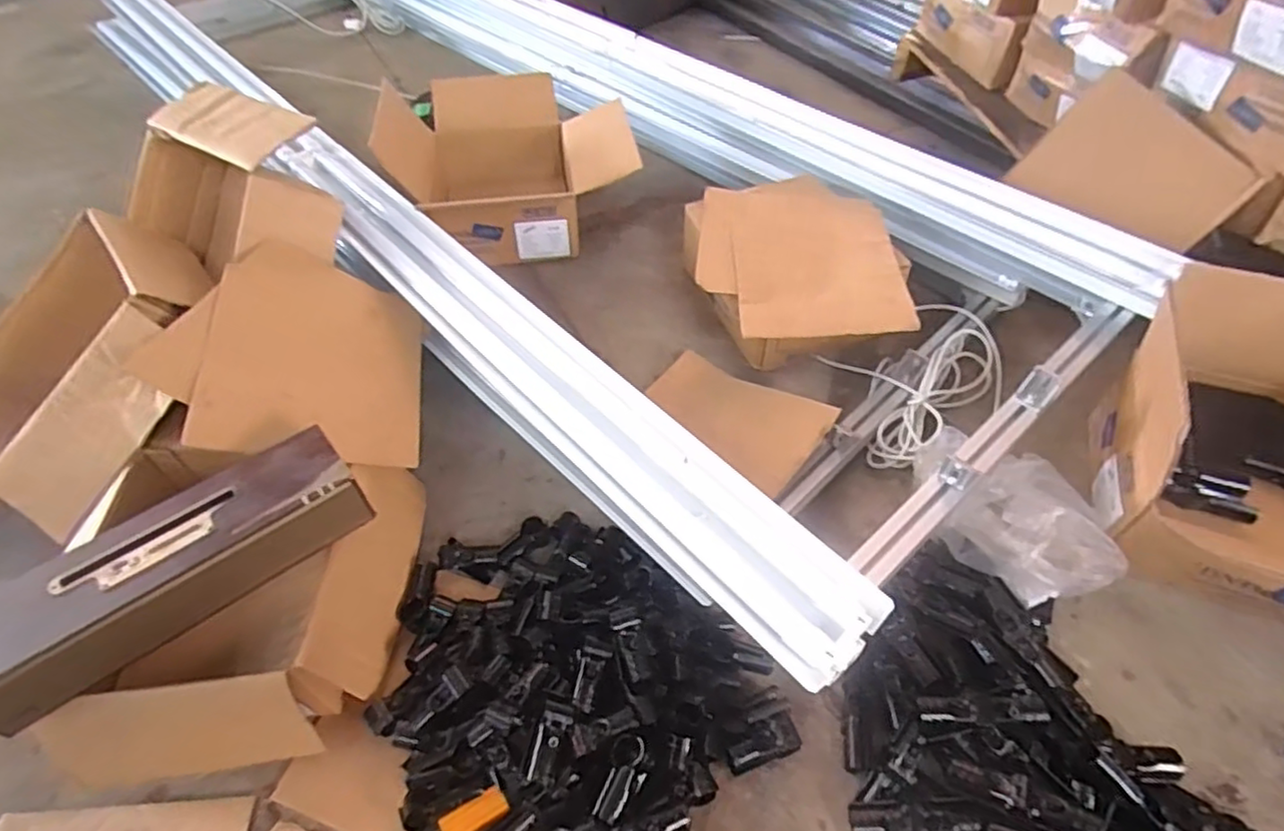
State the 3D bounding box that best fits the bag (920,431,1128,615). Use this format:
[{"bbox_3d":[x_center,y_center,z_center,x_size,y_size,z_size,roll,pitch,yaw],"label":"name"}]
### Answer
[{"bbox_3d":[0.460,0.129,0.839,0.242,0.113,0.167,26,54,23],"label":"bag"}]

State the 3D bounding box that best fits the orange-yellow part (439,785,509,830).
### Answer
[{"bbox_3d":[-0.172,0.409,0.678,0.066,0.009,0.030,-27,53,-20],"label":"orange-yellow part"}]

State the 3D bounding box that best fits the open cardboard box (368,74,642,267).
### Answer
[{"bbox_3d":[-0.280,-0.549,1.363,0.469,0.241,0.476,-16,50,-12],"label":"open cardboard box"}]

